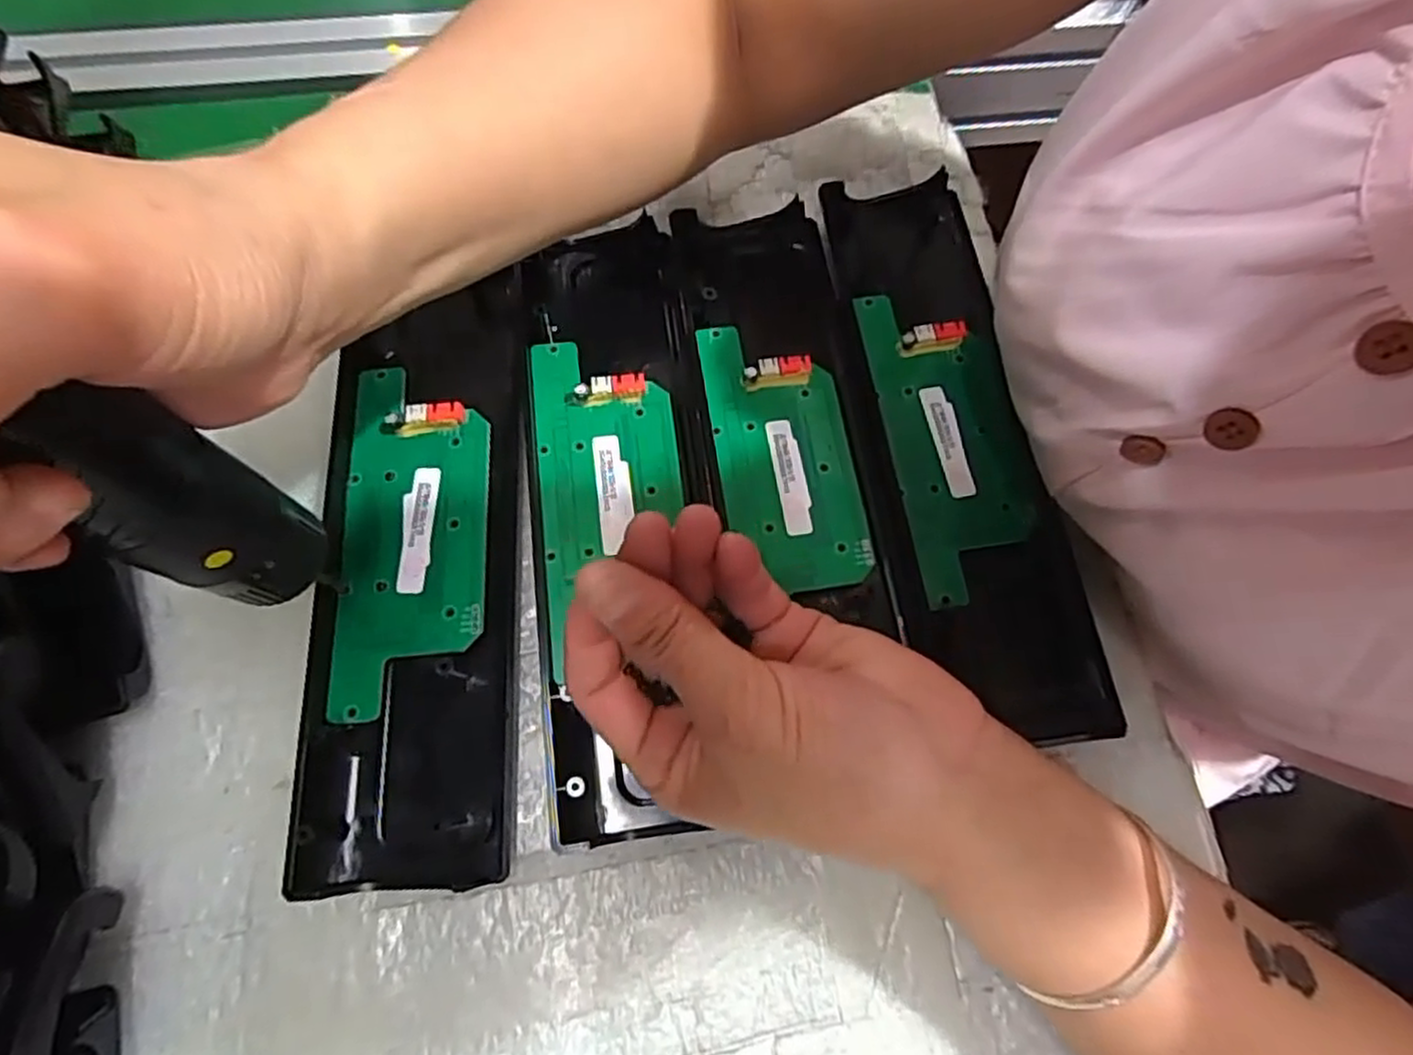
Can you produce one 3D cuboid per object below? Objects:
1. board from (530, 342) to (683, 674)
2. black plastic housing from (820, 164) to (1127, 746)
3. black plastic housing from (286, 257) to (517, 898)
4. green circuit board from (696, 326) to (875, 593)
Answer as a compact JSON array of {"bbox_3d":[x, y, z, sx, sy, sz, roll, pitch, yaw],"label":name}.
[{"bbox_3d":[-0.037,-0.016,0.283,0.054,0.008,0.129,-7,72,-4],"label":"board"},{"bbox_3d":[0.101,-0.040,0.295,0.068,0.013,0.241,-6,72,-4],"label":"black plastic housing"},{"bbox_3d":[-0.109,0.013,0.272,0.070,0.018,0.217,-3,72,-3],"label":"black plastic housing"},{"bbox_3d":[0.031,-0.032,0.292,0.054,0.007,0.113,-8,73,-4],"label":"green circuit board"}]

